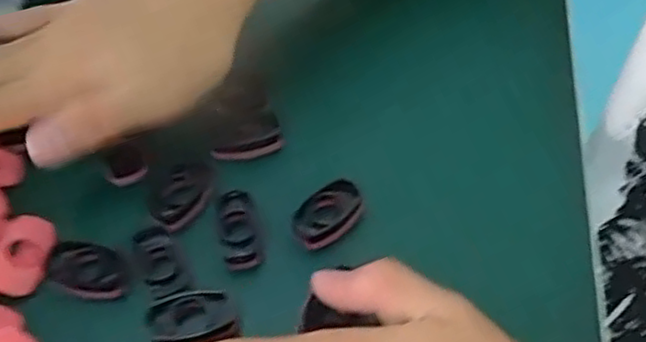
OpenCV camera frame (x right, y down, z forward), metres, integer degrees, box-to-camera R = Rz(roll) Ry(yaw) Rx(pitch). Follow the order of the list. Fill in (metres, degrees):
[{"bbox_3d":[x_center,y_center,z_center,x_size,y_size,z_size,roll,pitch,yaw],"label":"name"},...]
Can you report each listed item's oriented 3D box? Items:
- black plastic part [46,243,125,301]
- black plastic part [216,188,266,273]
[{"bbox_3d":[-0.091,0.038,0.259,0.030,0.007,0.017,14,56,12],"label":"black plastic part"},{"bbox_3d":[-0.034,0.023,0.272,0.016,0.004,0.034,-12,54,-6],"label":"black plastic part"}]

